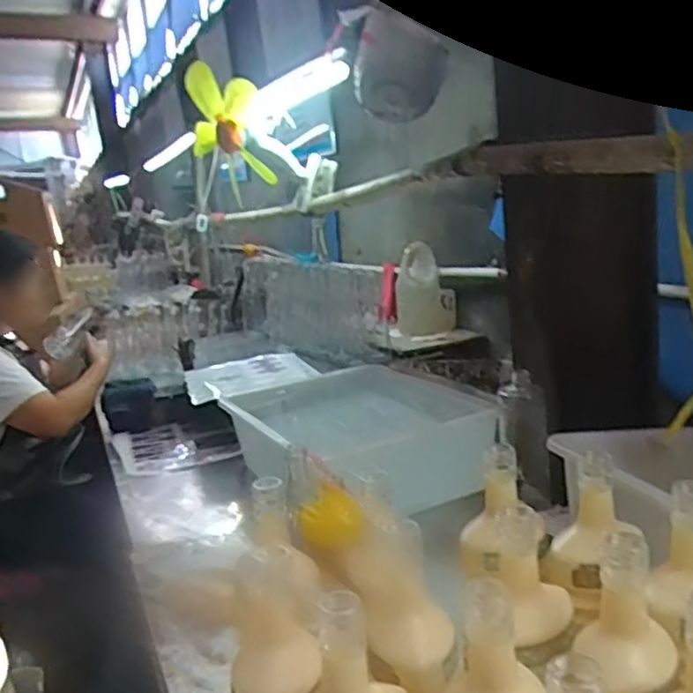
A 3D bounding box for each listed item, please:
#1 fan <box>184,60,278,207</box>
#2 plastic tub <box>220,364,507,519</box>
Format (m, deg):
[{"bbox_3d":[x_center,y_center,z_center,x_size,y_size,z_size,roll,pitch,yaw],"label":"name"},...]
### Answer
[{"bbox_3d":[-0.281,-0.495,1.618,0.274,0.326,0.080,40,64,19],"label":"fan"},{"bbox_3d":[0.015,0.186,1.347,0.399,0.206,0.604,-12,14,-18],"label":"plastic tub"}]

